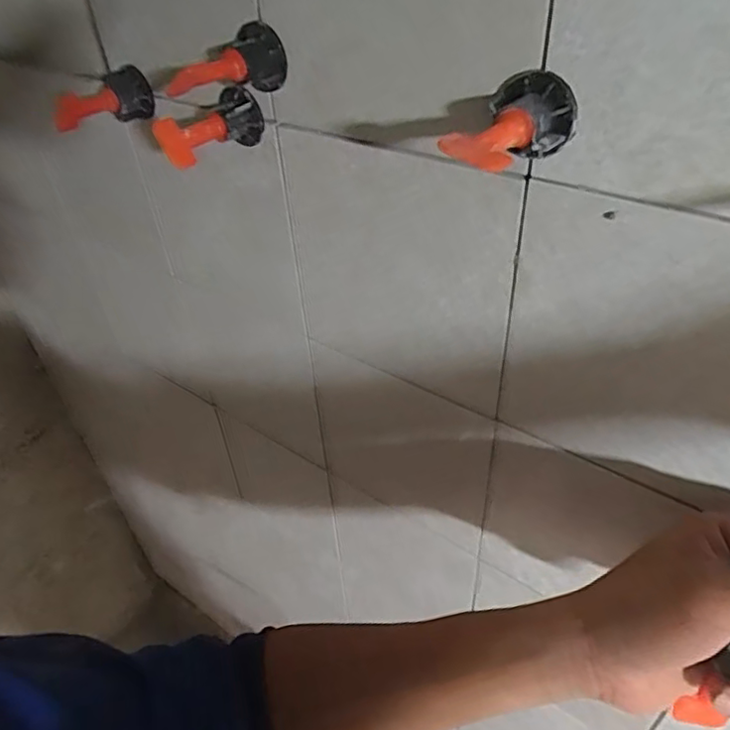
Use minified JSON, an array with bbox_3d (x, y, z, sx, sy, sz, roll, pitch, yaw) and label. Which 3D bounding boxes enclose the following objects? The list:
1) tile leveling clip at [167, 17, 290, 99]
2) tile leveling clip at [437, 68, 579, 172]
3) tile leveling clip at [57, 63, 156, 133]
[{"bbox_3d":[-0.066,-0.142,0.283,0.056,0.027,0.027,-34,49,-30],"label":"tile leveling clip"},{"bbox_3d":[0.054,-0.084,0.214,0.032,0.028,0.053,20,46,26],"label":"tile leveling clip"},{"bbox_3d":[-0.165,-0.167,0.369,0.059,0.026,0.032,-22,44,-19],"label":"tile leveling clip"}]

